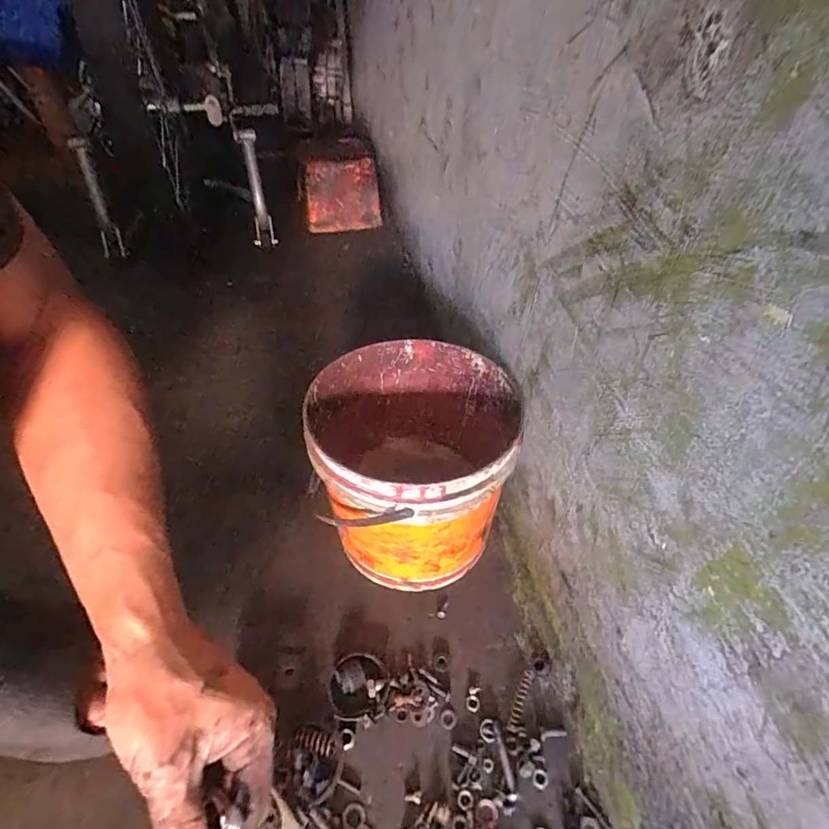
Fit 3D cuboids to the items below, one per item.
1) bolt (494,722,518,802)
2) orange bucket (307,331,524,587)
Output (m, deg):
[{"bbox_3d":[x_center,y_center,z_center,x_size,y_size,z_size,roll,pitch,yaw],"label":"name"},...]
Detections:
[{"bbox_3d":[0.073,0.279,0.382,0.008,0.005,0.052,-3,39,-3],"label":"bolt"},{"bbox_3d":[-0.004,0.065,0.492,0.186,0.208,0.196,0,42,0],"label":"orange bucket"}]

